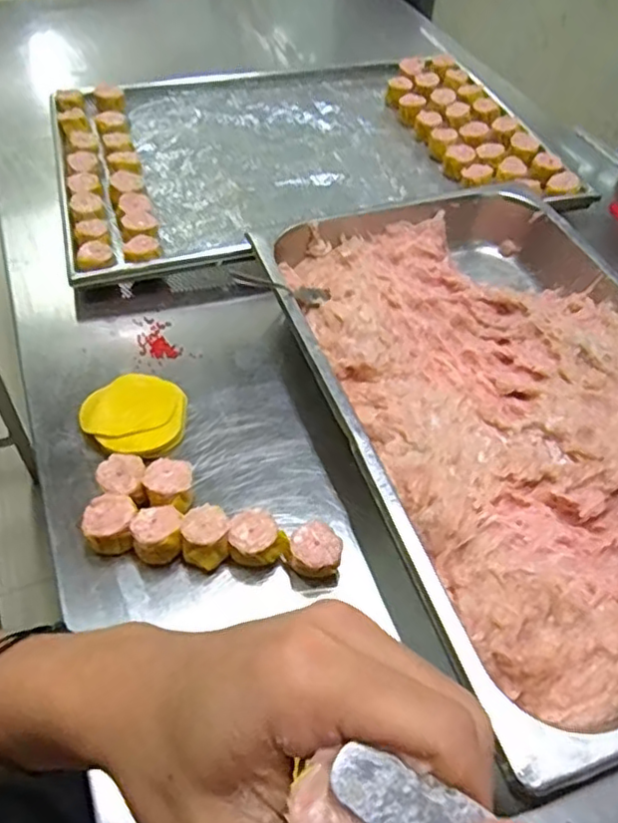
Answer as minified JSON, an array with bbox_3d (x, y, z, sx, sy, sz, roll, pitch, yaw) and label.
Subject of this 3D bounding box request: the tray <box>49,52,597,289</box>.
[{"bbox_3d":[-0.015,-0.343,0.836,0.586,0.044,0.416,-12,52,-13],"label":"tray"}]

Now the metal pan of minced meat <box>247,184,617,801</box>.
[{"bbox_3d":[0.173,-0.004,0.548,0.320,0.069,0.518,-14,53,-15],"label":"metal pan of minced meat"}]

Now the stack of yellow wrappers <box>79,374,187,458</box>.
[{"bbox_3d":[-0.148,0.002,0.555,0.091,0.023,0.084,36,57,23],"label":"stack of yellow wrappers"}]

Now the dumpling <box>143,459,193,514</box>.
[{"bbox_3d":[-0.107,0.062,0.498,0.035,0.034,0.038,-8,51,-10],"label":"dumpling"}]

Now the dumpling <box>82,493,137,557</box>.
[{"bbox_3d":[-0.146,0.085,0.478,0.036,0.033,0.037,-5,51,-8],"label":"dumpling"}]

